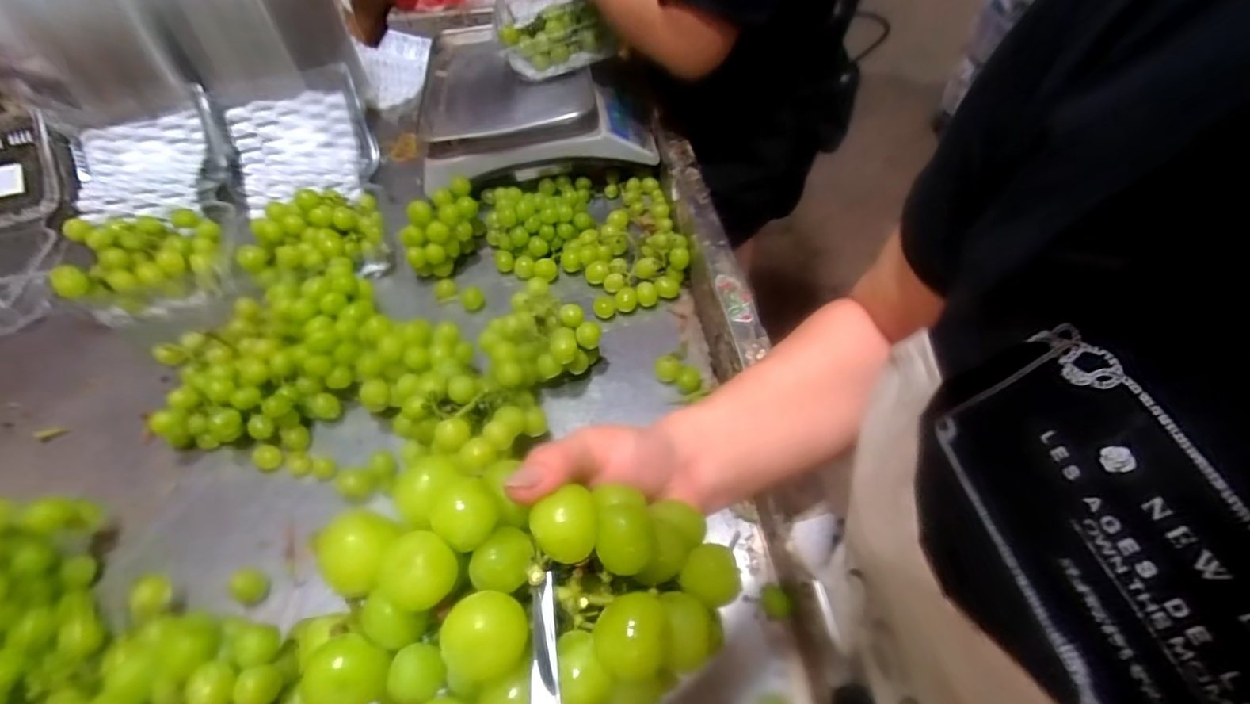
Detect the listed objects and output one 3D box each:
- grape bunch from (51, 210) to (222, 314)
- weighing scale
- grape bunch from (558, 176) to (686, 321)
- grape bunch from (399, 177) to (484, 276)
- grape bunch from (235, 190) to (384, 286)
[{"bbox_3d":[-0.582,-0.114,0.681,0.156,0.073,0.095,-9,51,-5],"label":"grape bunch"},{"bbox_3d":[-0.127,-0.378,0.847,0.314,0.101,0.314,-5,50,-1],"label":"weighing scale"},{"bbox_3d":[-0.006,-0.148,0.708,0.143,0.048,0.226,-8,51,-4],"label":"grape bunch"},{"bbox_3d":[-0.229,-0.157,0.700,0.074,0.081,0.101,-1,51,1],"label":"grape bunch"},{"bbox_3d":[-0.385,-0.141,0.680,0.166,0.082,0.089,-21,53,-14],"label":"grape bunch"}]

